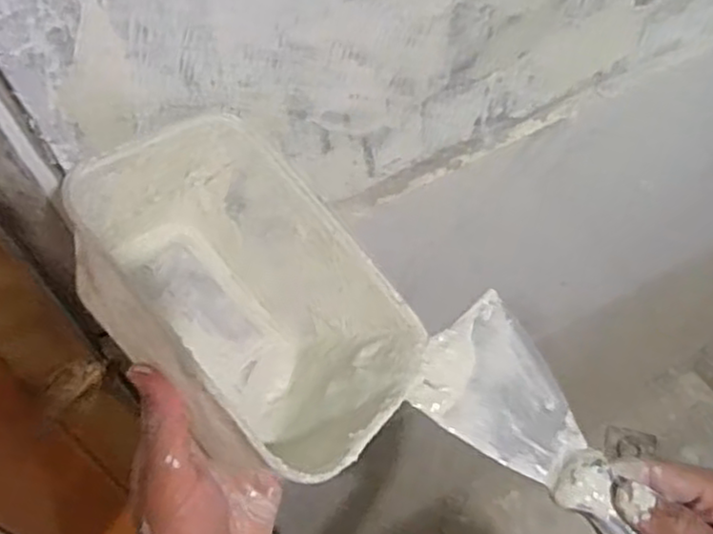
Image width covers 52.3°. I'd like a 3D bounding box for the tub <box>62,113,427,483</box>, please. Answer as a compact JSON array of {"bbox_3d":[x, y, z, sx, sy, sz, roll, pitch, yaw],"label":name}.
[{"bbox_3d":[-0.057,0.019,0.371,0.123,0.080,0.182,-26,77,-42],"label":"tub"}]

